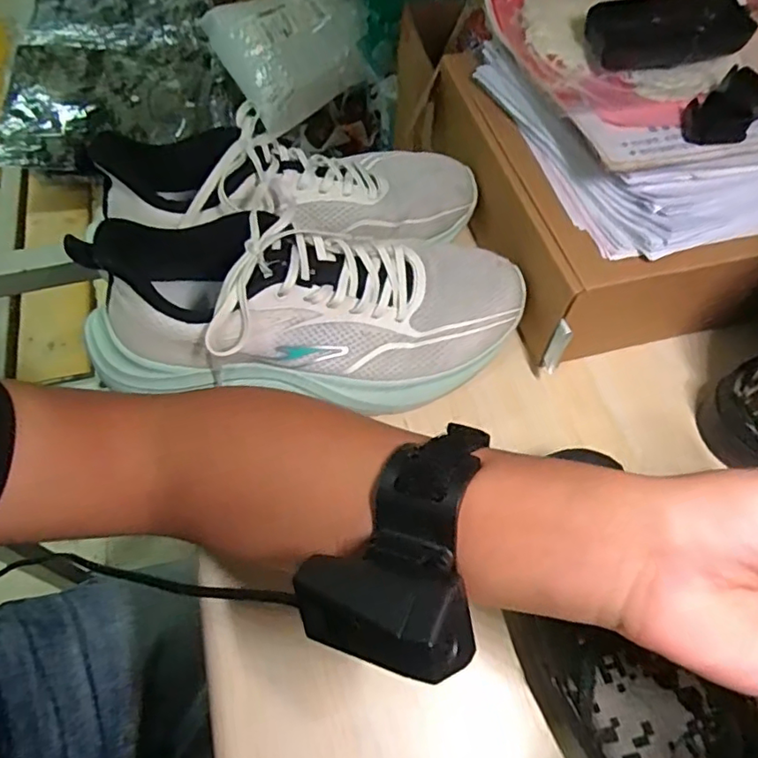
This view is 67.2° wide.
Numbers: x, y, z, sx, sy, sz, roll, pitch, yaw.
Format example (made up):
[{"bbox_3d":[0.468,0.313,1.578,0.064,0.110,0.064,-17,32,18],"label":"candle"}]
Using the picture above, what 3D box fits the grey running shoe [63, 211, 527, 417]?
[{"bbox_3d":[-0.038,-0.046,0.358,0.272,0.094,0.097,-5,59,-6],"label":"grey running shoe"}]

